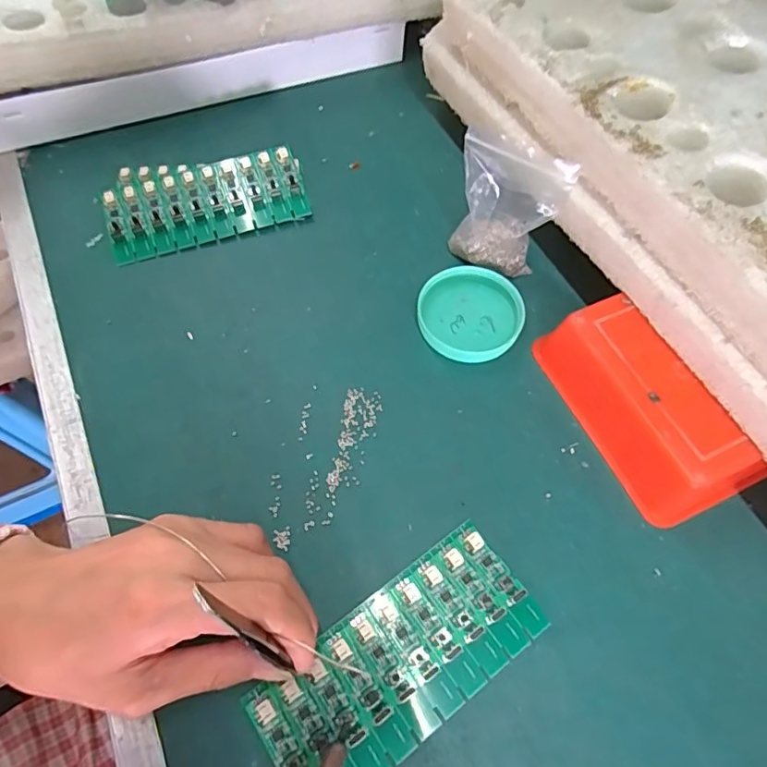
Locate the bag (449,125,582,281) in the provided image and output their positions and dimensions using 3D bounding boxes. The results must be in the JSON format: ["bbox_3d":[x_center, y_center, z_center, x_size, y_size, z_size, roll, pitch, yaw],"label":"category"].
[{"bbox_3d":[0.074,-0.109,0.333,0.064,0.078,0.031,31,67,15],"label":"bag"}]

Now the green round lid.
[{"bbox_3d":[0.057,-0.047,0.343,0.066,0.009,0.065,0,63,0],"label":"green round lid"}]

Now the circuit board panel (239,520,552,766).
[{"bbox_3d":[0.009,0.133,0.253,0.137,0.006,0.062,-34,68,-16],"label":"circuit board panel"}]

